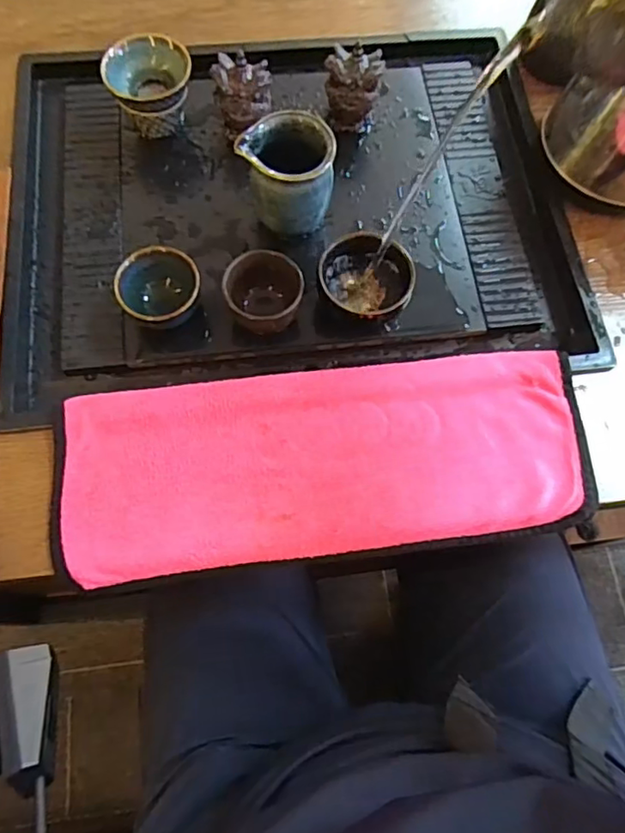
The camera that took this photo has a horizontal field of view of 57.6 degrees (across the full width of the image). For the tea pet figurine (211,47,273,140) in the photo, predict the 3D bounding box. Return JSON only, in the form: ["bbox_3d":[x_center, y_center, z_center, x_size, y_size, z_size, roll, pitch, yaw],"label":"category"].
[{"bbox_3d":[-0.059,-0.274,0.499,0.046,0.067,0.035,-13,71,-7],"label":"tea pet figurine"}]

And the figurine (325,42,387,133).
[{"bbox_3d":[0.036,-0.291,0.513,0.048,0.069,0.041,21,70,5],"label":"figurine"}]

